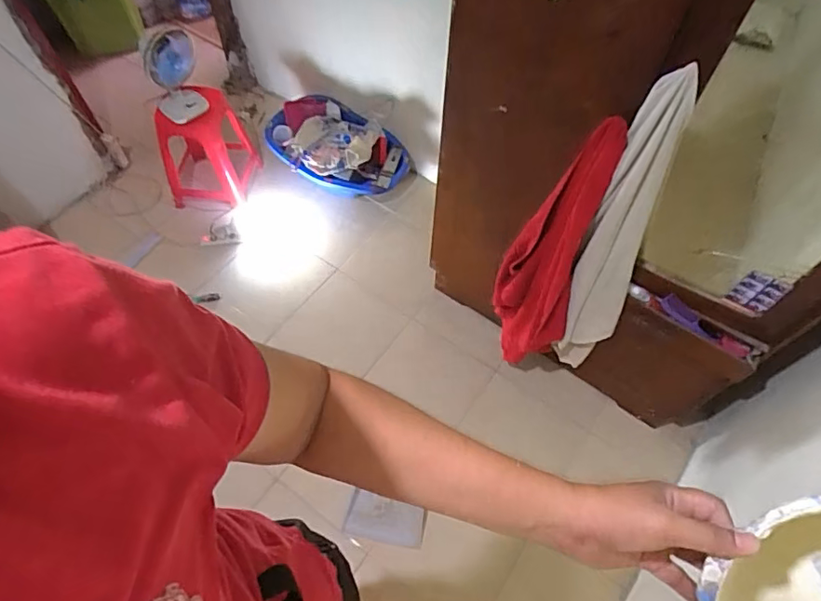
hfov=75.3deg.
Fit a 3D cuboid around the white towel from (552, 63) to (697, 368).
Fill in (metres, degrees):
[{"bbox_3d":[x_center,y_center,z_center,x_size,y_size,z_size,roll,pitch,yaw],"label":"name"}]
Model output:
[{"bbox_3d":[0.494,-0.099,1.319,0.155,0.924,0.151,17,60,9],"label":"white towel"}]

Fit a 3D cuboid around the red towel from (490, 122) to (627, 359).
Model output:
[{"bbox_3d":[0.340,-0.086,1.390,0.201,0.741,0.230,11,59,6],"label":"red towel"}]

